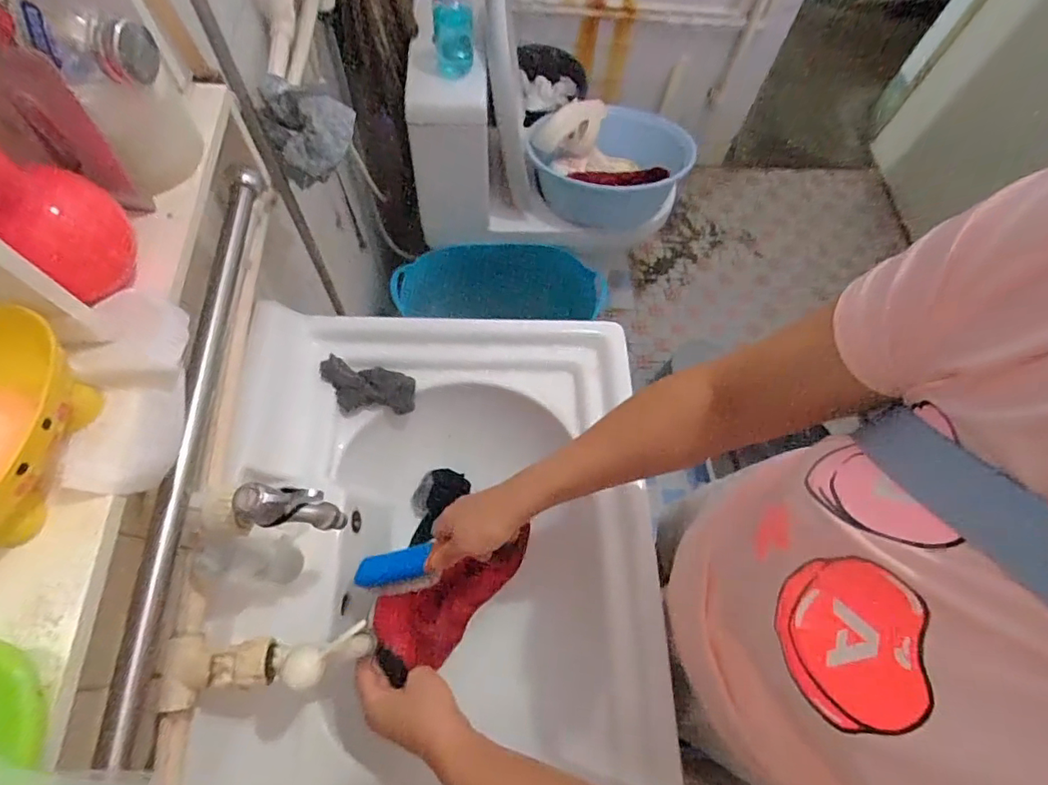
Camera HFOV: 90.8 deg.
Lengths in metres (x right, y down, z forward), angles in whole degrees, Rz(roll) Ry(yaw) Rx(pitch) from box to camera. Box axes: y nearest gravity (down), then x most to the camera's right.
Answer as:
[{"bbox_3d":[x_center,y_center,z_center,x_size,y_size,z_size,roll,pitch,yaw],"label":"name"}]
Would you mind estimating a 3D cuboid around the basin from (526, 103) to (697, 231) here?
[{"bbox_3d":[0.203,-0.562,1.268,0.380,0.158,0.327,11,66,2],"label":"basin"}]

